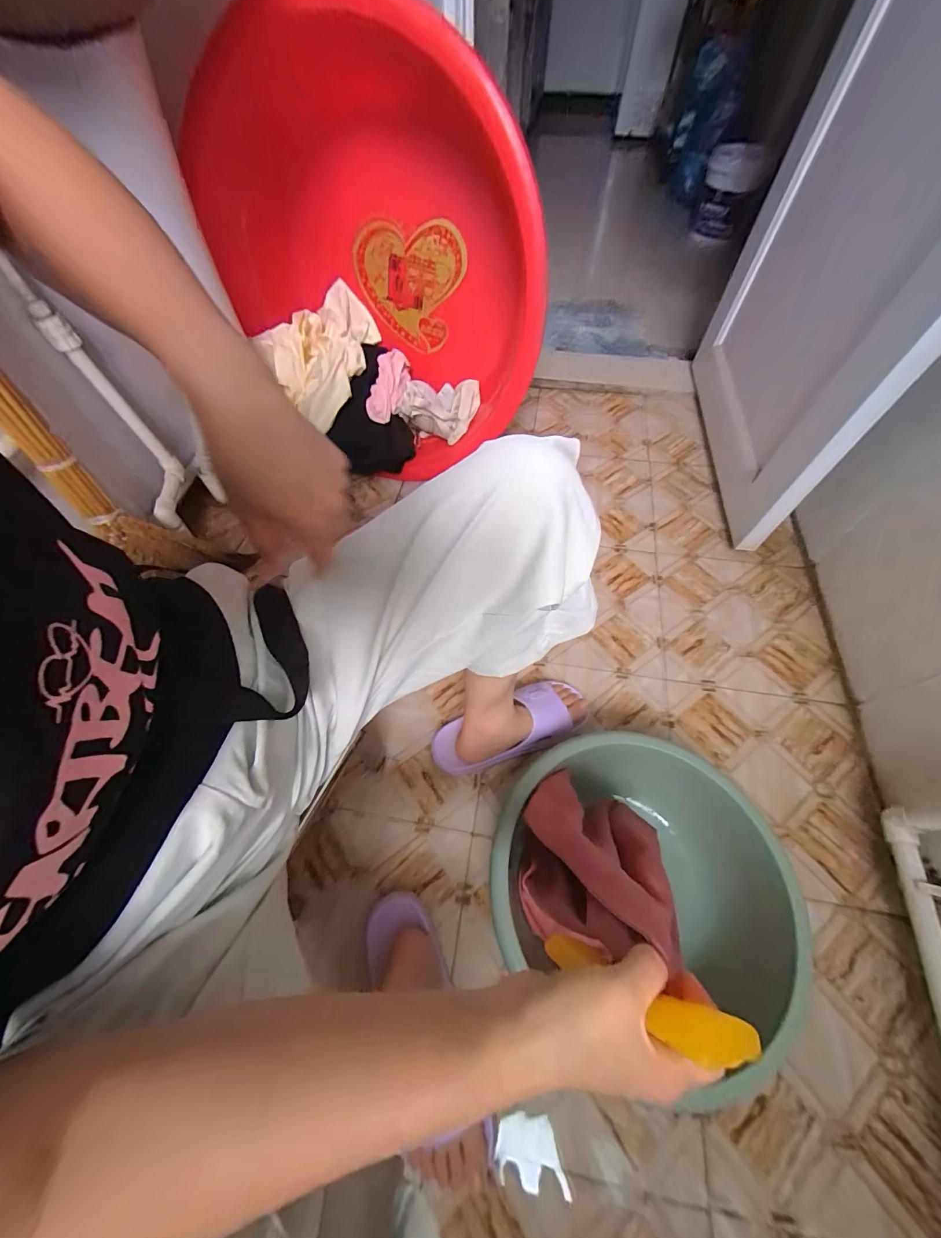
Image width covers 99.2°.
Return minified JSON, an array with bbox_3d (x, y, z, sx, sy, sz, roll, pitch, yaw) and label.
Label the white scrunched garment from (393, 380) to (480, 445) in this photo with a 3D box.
[{"bbox_3d":[-0.064,-0.481,0.900,0.145,0.096,0.160,18,62,10],"label":"white scrunched garment"}]

